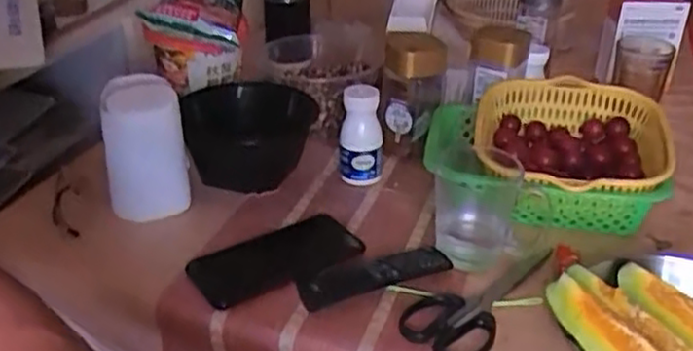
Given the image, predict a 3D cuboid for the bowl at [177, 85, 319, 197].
[{"bbox_3d":[-0.111,-0.049,0.844,0.127,0.084,0.132,1,30,0],"label":"bowl"}]

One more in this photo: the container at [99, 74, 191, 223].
[{"bbox_3d":[-0.211,-0.032,0.760,0.079,0.123,0.094,-5,31,-10],"label":"container"}]

